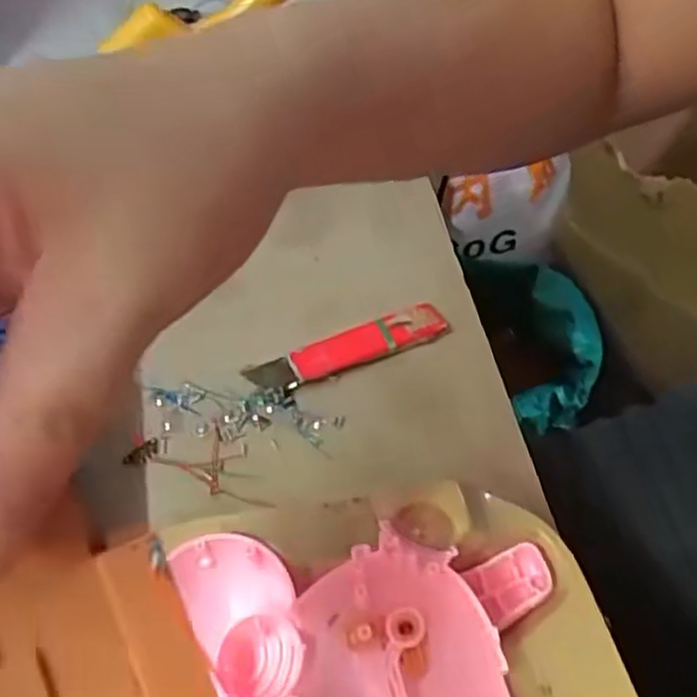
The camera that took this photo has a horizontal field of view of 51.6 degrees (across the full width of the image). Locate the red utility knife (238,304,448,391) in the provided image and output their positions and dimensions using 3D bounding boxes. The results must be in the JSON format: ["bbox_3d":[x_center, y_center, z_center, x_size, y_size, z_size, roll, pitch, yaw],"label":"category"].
[{"bbox_3d":[0.001,0.001,0.374,0.104,0.011,0.020,-22,52,-11],"label":"red utility knife"}]

